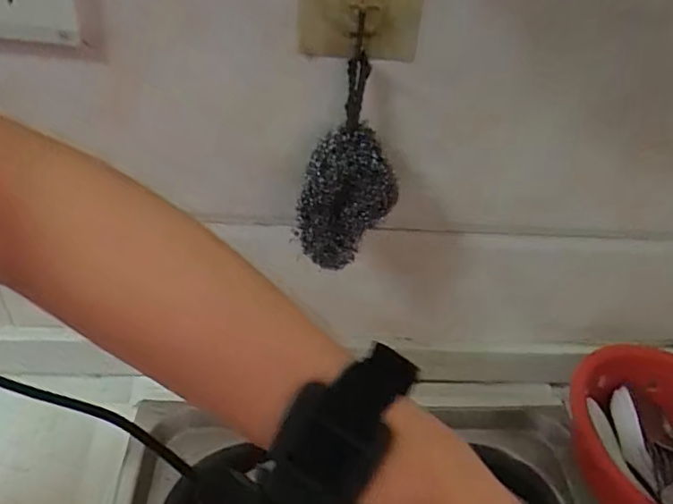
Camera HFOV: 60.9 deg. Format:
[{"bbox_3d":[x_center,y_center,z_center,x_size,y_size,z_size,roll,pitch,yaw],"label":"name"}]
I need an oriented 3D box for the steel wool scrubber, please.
[{"bbox_3d":[0.010,-0.054,0.378,0.056,0.133,0.032,16,14,18],"label":"steel wool scrubber"}]

